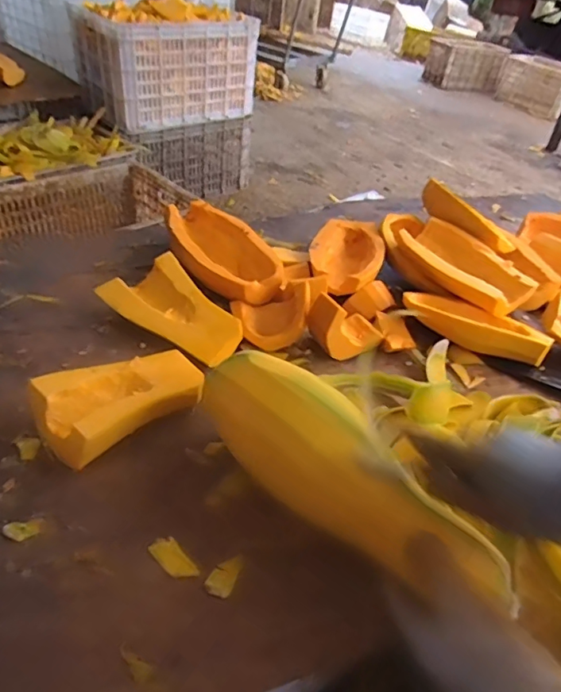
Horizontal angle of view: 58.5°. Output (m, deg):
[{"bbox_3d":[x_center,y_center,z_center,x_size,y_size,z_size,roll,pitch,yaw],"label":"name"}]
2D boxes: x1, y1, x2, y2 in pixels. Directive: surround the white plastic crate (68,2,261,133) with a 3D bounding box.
[{"bbox_3d":[-0.368,-0.934,1.656,0.537,0.297,0.306,-29,51,-35],"label":"white plastic crate"}]

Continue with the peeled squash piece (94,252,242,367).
[{"bbox_3d":[-0.136,-0.052,0.674,0.202,0.064,0.101,24,43,20],"label":"peeled squash piece"}]

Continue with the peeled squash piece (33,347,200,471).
[{"bbox_3d":[-0.163,0.062,0.534,0.164,0.055,0.108,-22,47,-30],"label":"peeled squash piece"}]

